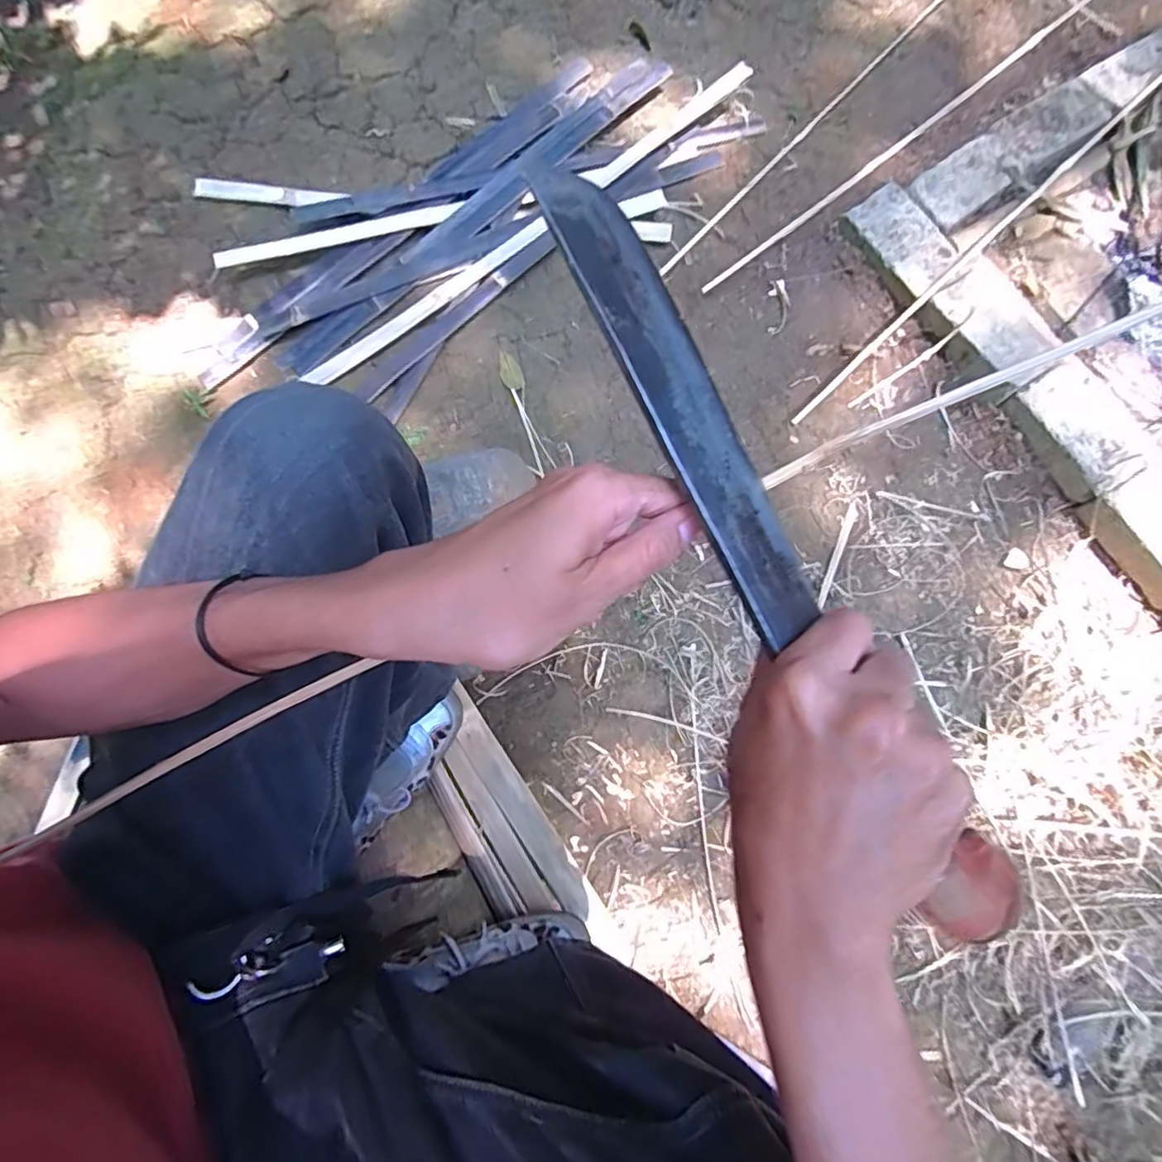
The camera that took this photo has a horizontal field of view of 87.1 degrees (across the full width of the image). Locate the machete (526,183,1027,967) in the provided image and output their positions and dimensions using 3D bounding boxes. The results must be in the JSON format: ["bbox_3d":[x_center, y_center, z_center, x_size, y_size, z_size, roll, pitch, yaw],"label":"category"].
[{"bbox_3d":[0.076,-0.005,0.235,0.041,0.017,0.328,-30,92,-6],"label":"machete"}]

